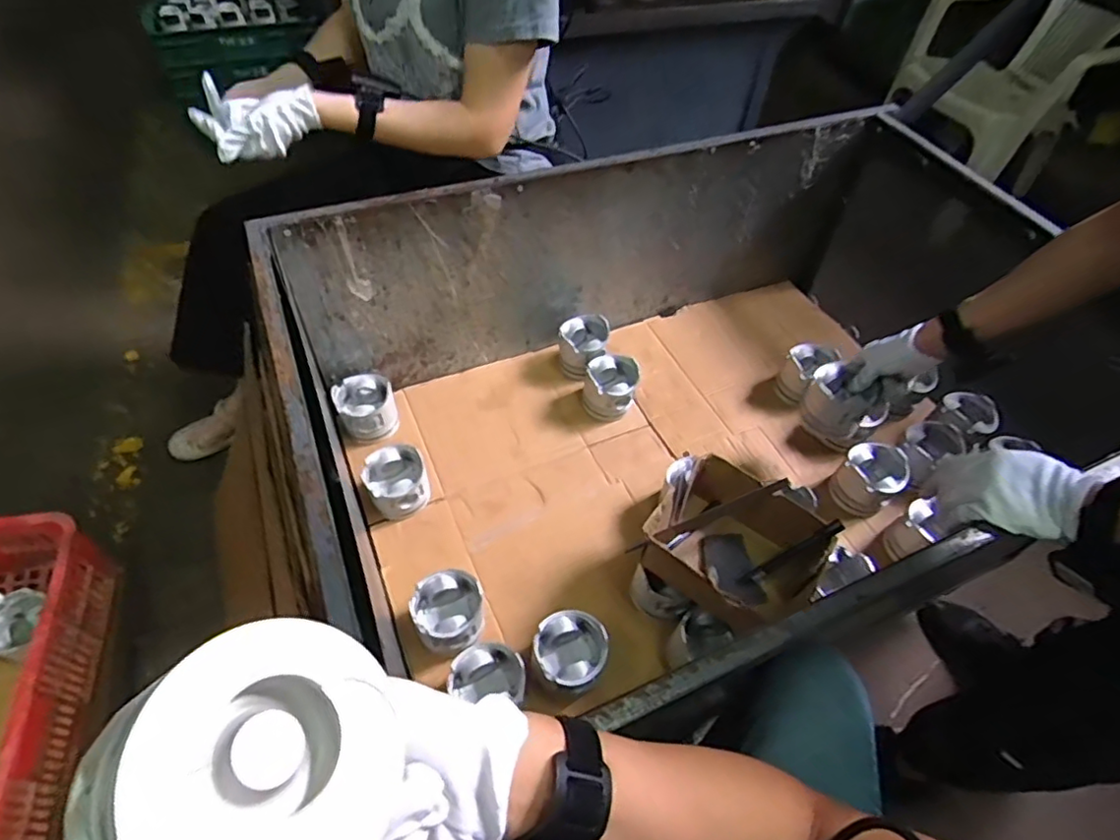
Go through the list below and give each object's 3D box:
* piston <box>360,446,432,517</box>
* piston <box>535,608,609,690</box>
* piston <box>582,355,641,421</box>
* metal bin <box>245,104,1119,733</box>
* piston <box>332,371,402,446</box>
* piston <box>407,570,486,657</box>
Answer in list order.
[{"bbox_3d":[-0.249,0.098,0.944,0.092,0.075,0.095,2,52,-2],"label":"piston"},{"bbox_3d":[0.013,0.307,0.797,0.088,0.073,0.091,2,52,-2],"label":"piston"},{"bbox_3d":[0.088,-0.058,1.093,0.092,0.075,0.087,17,53,9],"label":"piston"},{"bbox_3d":[0.199,-0.056,0.924,1.055,0.379,0.647,-16,55,-16],"label":"metal bin"},{"bbox_3d":[-0.325,-0.018,1.033,0.090,0.077,0.095,2,52,-2],"label":"piston"},{"bbox_3d":[-0.150,0.264,0.823,0.093,0.074,0.095,2,52,-2],"label":"piston"}]

